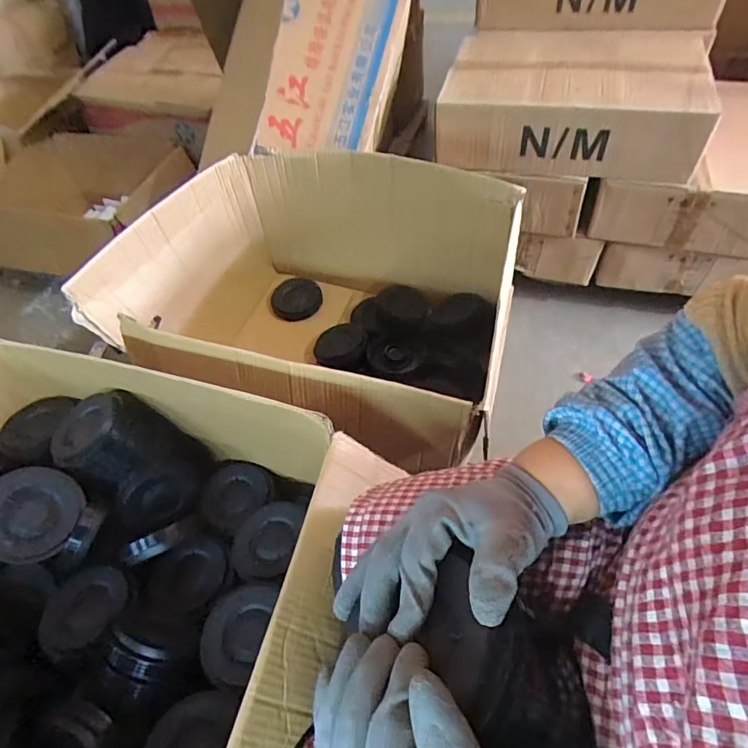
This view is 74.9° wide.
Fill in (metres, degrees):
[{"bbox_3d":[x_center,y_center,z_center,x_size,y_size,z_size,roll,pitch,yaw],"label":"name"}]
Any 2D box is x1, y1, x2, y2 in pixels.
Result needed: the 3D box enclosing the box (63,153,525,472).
[{"bbox_3d":[-0.081,-0.137,0.950,0.658,0.342,0.554,17,56,16],"label":"box"}]

